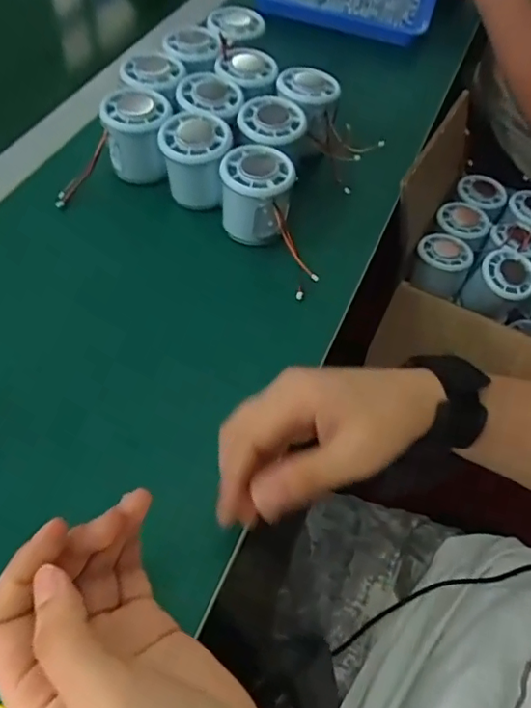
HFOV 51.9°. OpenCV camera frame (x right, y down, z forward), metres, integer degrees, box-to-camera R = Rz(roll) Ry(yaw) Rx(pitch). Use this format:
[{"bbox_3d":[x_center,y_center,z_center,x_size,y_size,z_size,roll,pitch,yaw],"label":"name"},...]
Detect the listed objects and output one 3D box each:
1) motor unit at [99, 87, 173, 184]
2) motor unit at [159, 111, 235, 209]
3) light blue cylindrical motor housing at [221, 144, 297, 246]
[{"bbox_3d":[-0.110,-0.187,0.477,0.052,0.065,0.060,0,55,-5],"label":"motor unit"},{"bbox_3d":[-0.058,-0.157,0.459,0.057,0.068,0.055,1,54,-4],"label":"motor unit"},{"bbox_3d":[-0.007,-0.127,0.438,0.055,0.053,0.058,1,54,-4],"label":"light blue cylindrical motor housing"}]

